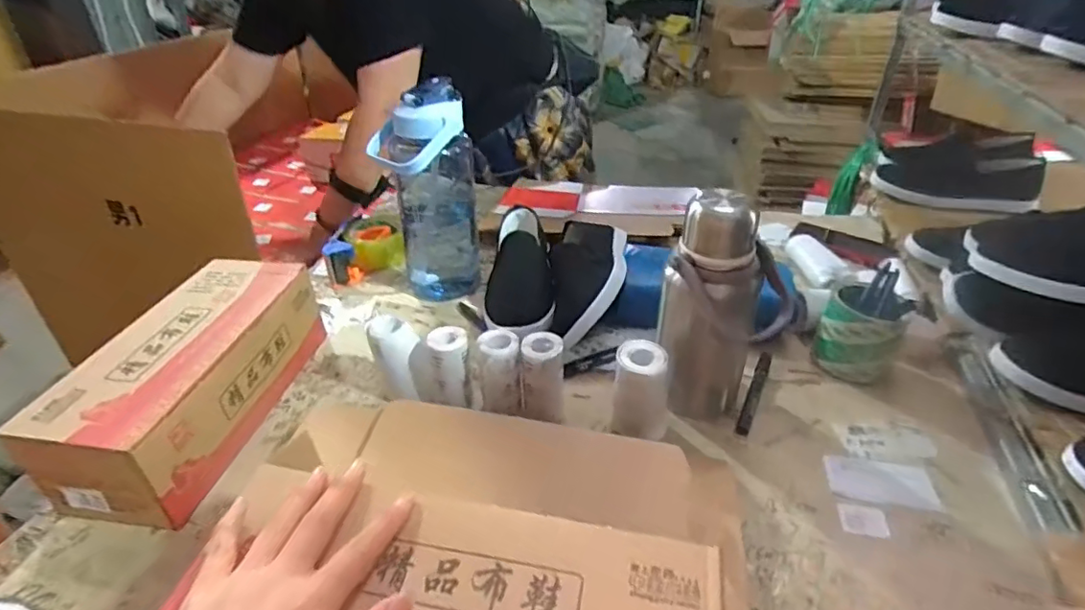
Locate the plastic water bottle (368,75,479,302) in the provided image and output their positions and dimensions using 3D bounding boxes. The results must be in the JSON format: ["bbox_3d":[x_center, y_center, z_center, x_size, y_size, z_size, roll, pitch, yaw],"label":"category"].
[{"bbox_3d":[-0.148,-0.132,0.777,0.119,0.299,0.088,-22,40,-28],"label":"plastic water bottle"}]

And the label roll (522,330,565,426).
[{"bbox_3d":[0.001,0.084,0.595,0.043,0.105,0.040,-1,34,0],"label":"label roll"}]

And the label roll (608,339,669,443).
[{"bbox_3d":[0.100,0.092,0.583,0.061,0.101,0.048,7,35,12],"label":"label roll"}]

